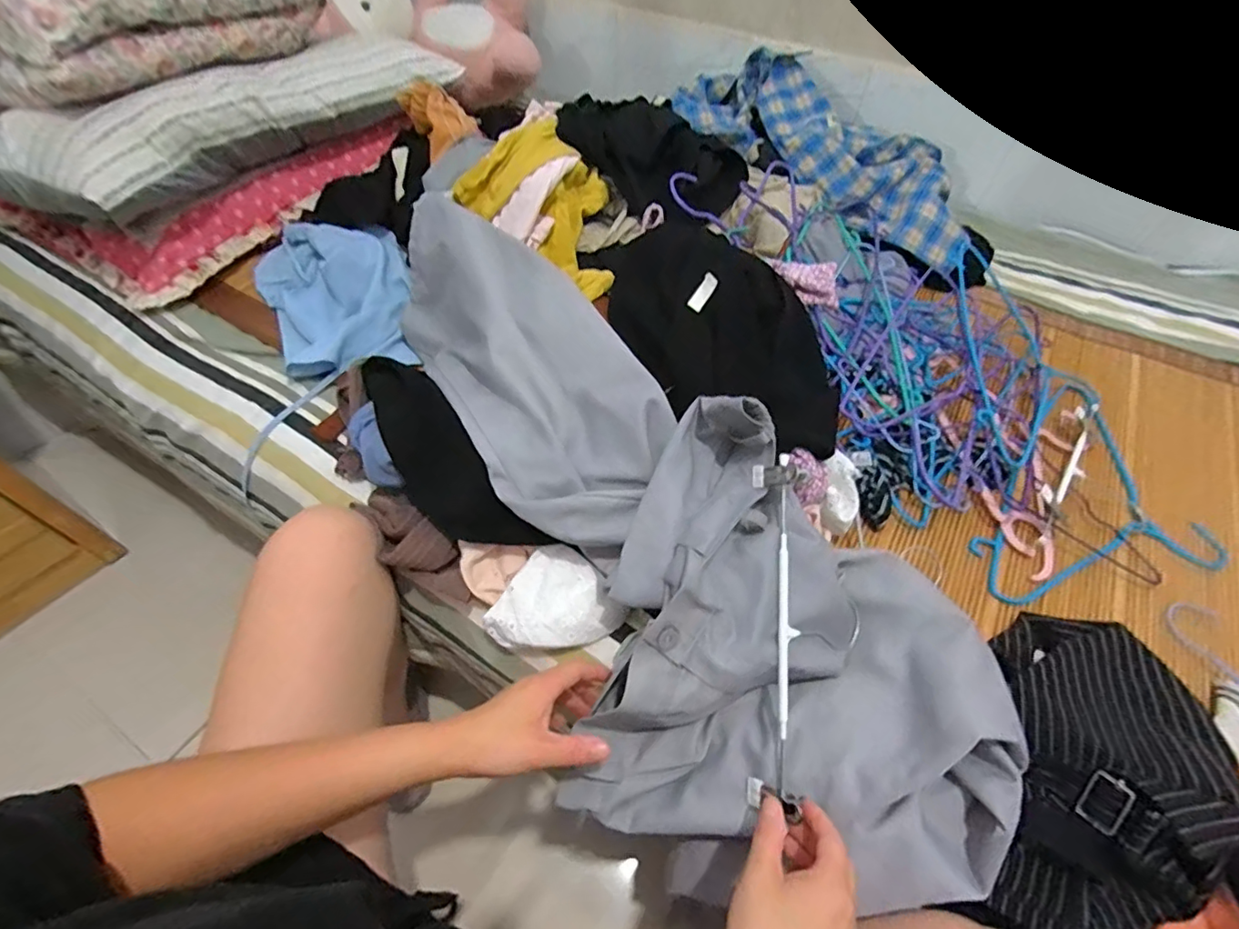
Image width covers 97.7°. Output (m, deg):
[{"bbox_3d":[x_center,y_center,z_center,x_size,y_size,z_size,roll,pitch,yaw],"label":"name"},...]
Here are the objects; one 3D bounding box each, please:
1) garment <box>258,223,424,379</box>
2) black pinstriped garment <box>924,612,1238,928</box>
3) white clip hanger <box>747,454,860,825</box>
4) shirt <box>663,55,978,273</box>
[{"bbox_3d":[-0.426,-0.264,0.823,0.210,0.066,0.323,-22,56,-18],"label":"garment"},{"bbox_3d":[0.426,0.260,0.418,0.224,0.101,0.278,27,56,18],"label":"black pinstriped garment"},{"bbox_3d":[0.173,0.143,0.481,0.106,0.042,0.288,8,79,-23],"label":"white clip hanger"},{"bbox_3d":[0.380,-0.603,1.019,0.644,0.143,0.290,36,59,23],"label":"shirt"}]

